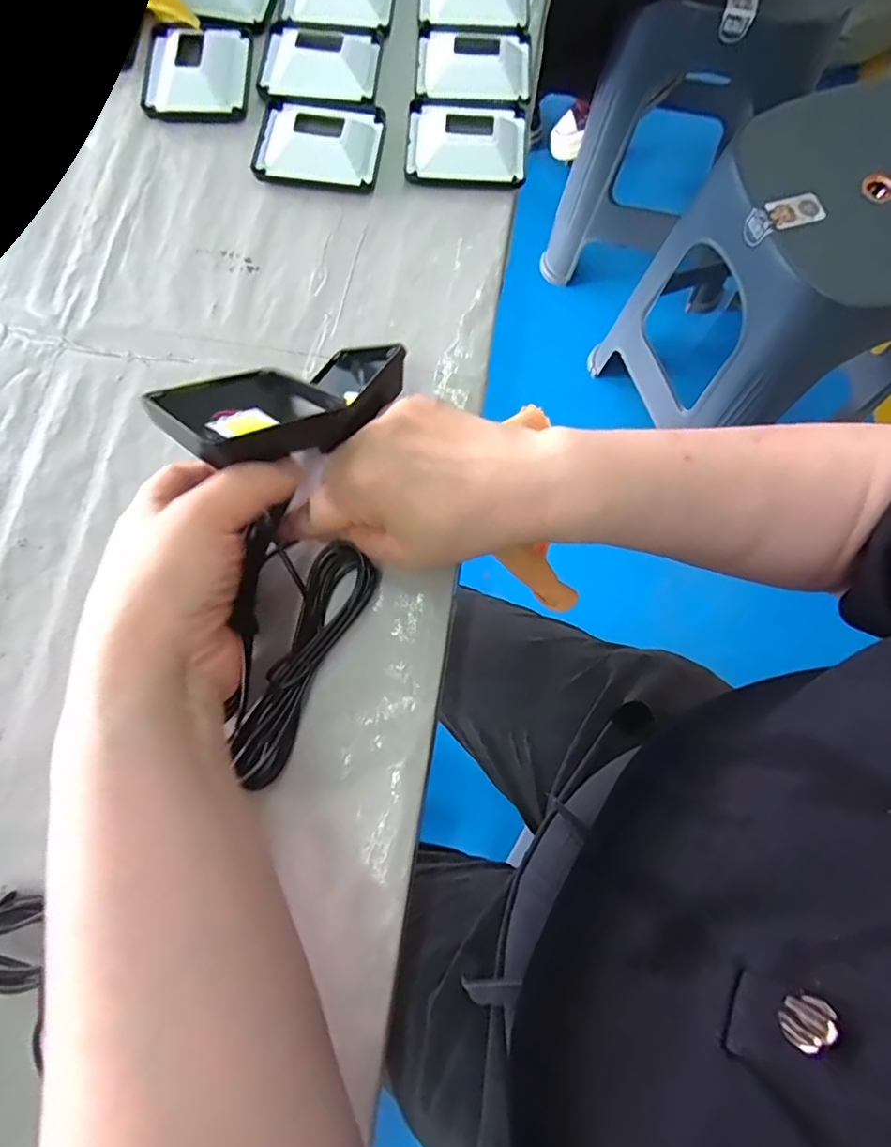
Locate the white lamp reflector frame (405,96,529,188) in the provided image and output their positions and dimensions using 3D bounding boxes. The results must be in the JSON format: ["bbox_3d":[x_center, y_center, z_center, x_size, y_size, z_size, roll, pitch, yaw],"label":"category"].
[{"bbox_3d":[0.014,-0.286,0.357,0.078,0.015,0.067,3,76,1],"label":"white lamp reflector frame"}]

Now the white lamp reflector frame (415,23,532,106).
[{"bbox_3d":[0.020,-0.350,0.372,0.077,0.011,0.066,3,76,1],"label":"white lamp reflector frame"}]

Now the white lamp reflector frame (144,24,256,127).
[{"bbox_3d":[-0.164,-0.338,0.363,0.063,0.021,0.076,3,76,1],"label":"white lamp reflector frame"}]

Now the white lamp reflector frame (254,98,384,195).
[{"bbox_3d":[-0.083,-0.285,0.356,0.079,0.014,0.068,6,77,1],"label":"white lamp reflector frame"}]

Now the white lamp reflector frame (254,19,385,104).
[{"bbox_3d":[-0.086,-0.347,0.367,0.078,0.013,0.071,4,77,1],"label":"white lamp reflector frame"}]

